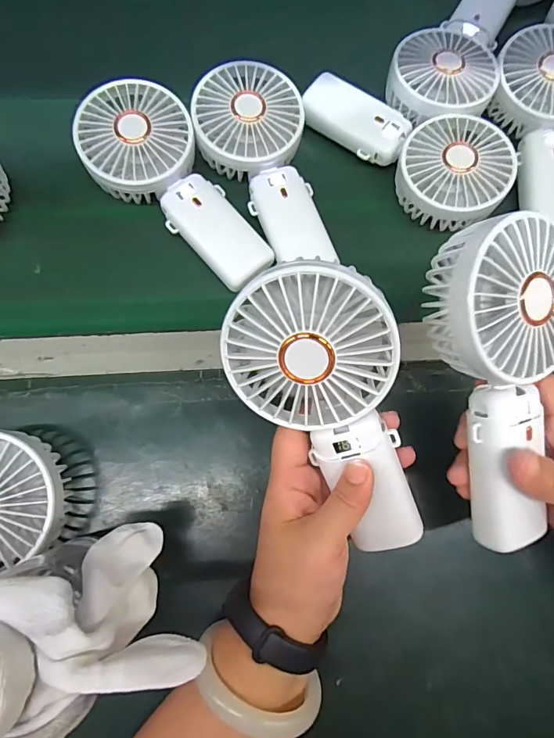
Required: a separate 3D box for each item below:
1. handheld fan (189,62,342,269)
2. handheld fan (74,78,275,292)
[{"bbox_3d":[-0.008,-0.159,0.363,0.083,0.032,0.166,-22,89,-8],"label":"handheld fan"},{"bbox_3d":[-0.079,-0.140,0.353,0.081,0.033,0.181,-42,91,-12],"label":"handheld fan"}]

